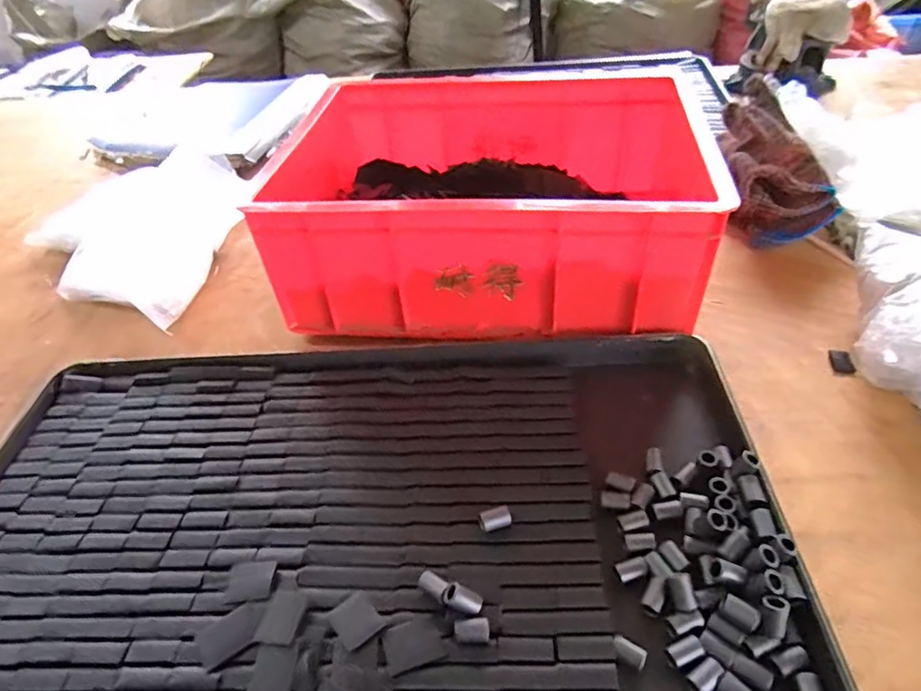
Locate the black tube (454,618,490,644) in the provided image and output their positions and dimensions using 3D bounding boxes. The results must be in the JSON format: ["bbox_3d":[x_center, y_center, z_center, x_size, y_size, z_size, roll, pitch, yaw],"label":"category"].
[{"bbox_3d":[0.007,0.171,0.354,0.021,0.012,0.013,-12,43,-6],"label":"black tube"}]

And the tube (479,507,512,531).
[{"bbox_3d":[0.024,0.121,0.407,0.022,0.014,0.013,-9,43,-4],"label":"tube"}]

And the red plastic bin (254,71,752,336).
[{"bbox_3d":[0.041,-0.149,0.626,0.413,0.157,0.295,2,43,8],"label":"red plastic bin"}]

